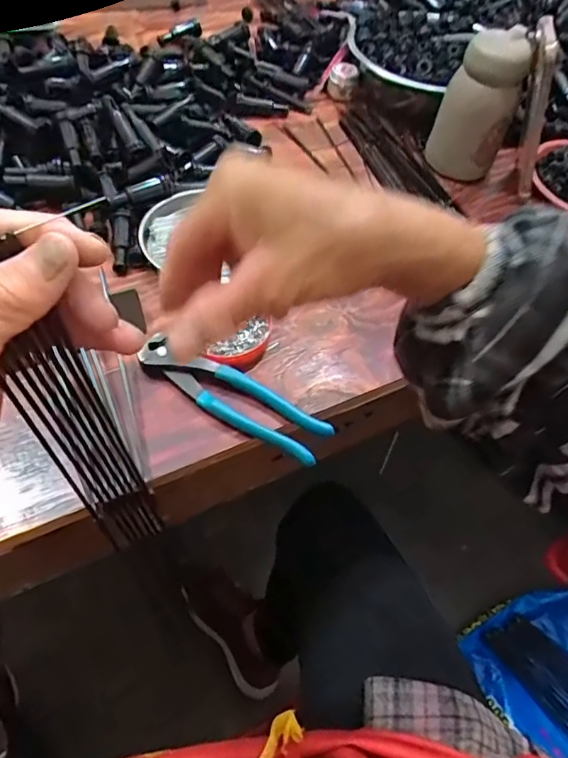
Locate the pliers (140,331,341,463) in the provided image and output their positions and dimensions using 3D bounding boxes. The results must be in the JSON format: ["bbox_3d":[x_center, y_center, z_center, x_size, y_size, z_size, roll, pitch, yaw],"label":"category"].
[{"bbox_3d":[-0.042,0.012,0.412,0.163,0.015,0.037,28,57,16],"label":"pliers"}]

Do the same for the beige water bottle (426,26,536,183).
[{"bbox_3d":[0.215,-0.304,0.592,0.081,0.143,0.062,18,55,9],"label":"beige water bottle"}]

